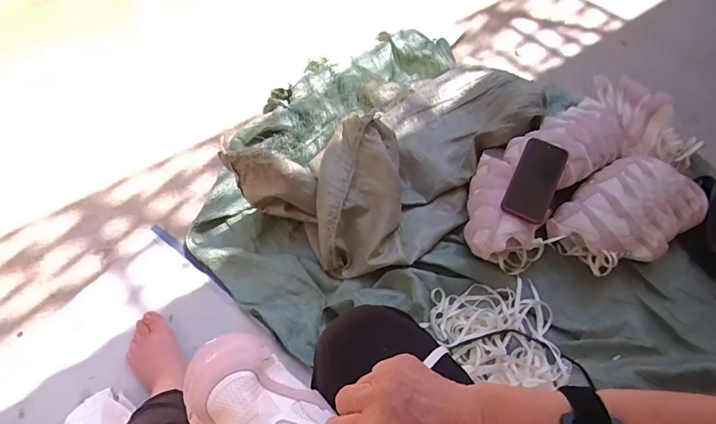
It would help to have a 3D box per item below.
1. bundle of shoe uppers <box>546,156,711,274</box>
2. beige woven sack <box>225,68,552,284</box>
[{"bbox_3d":[0.582,0.007,0.925,0.337,0.121,0.207,-30,65,-21],"label":"bundle of shoe uppers"},{"bbox_3d":[0.122,-0.109,0.915,0.670,0.175,0.319,-34,69,-23],"label":"beige woven sack"}]

